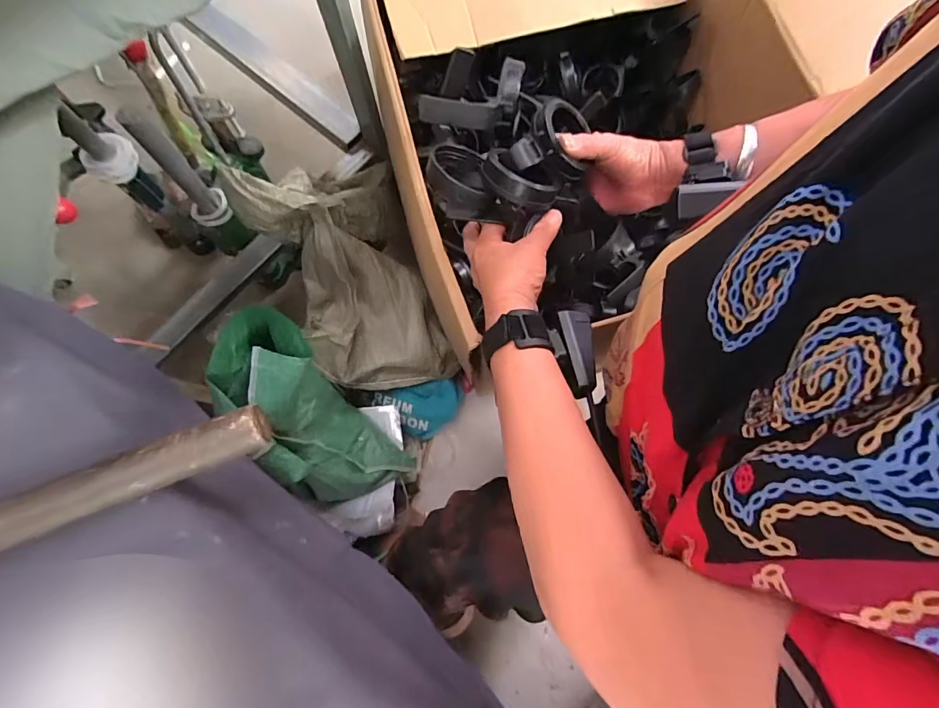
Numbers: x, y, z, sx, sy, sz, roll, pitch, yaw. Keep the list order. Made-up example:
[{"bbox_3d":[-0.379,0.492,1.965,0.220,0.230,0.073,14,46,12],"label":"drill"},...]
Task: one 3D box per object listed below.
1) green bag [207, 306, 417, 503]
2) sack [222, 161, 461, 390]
[{"bbox_3d":[-0.199,0.080,0.542,0.108,0.293,0.162,-42,49,-10],"label":"green bag"},{"bbox_3d":[-0.183,-0.126,0.627,0.191,0.208,0.356,-20,77,-6],"label":"sack"}]

